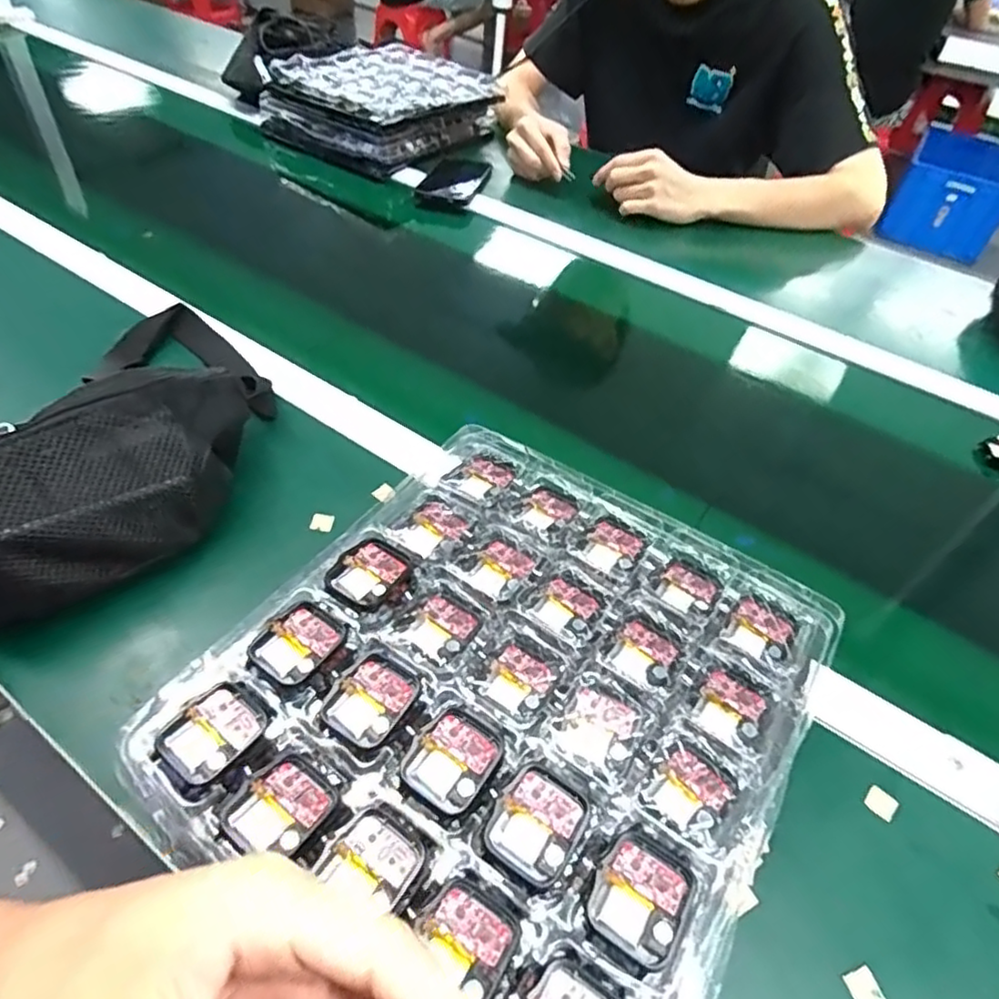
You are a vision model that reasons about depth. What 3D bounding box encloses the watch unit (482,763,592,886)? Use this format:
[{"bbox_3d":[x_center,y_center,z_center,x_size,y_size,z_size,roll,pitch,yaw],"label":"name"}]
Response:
[{"bbox_3d":[0.017,0.143,0.287,0.036,0.006,0.043,29,51,19],"label":"watch unit"}]

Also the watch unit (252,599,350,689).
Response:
[{"bbox_3d":[-0.103,0.075,0.337,0.037,0.006,0.044,31,52,20],"label":"watch unit"}]

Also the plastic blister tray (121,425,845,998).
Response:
[{"bbox_3d":[0.012,0.092,0.339,0.265,0.019,0.289,29,51,19],"label":"plastic blister tray"}]

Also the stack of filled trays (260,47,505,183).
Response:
[{"bbox_3d":[-0.193,-0.652,1.068,0.291,0.086,0.296,29,51,19],"label":"stack of filled trays"}]

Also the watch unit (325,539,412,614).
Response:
[{"bbox_3d":[-0.074,0.042,0.367,0.037,0.004,0.042,28,51,18],"label":"watch unit"}]

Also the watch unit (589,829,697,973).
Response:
[{"bbox_3d":[0.060,0.166,0.271,0.037,0.004,0.044,31,52,21],"label":"watch unit"}]

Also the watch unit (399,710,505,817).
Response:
[{"bbox_3d":[-0.022,0.122,0.303,0.036,0.005,0.042,33,52,22],"label":"watch unit"}]

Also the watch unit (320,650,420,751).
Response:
[{"bbox_3d":[-0.062,0.099,0.320,0.036,0.004,0.044,27,51,17],"label":"watch unit"}]

